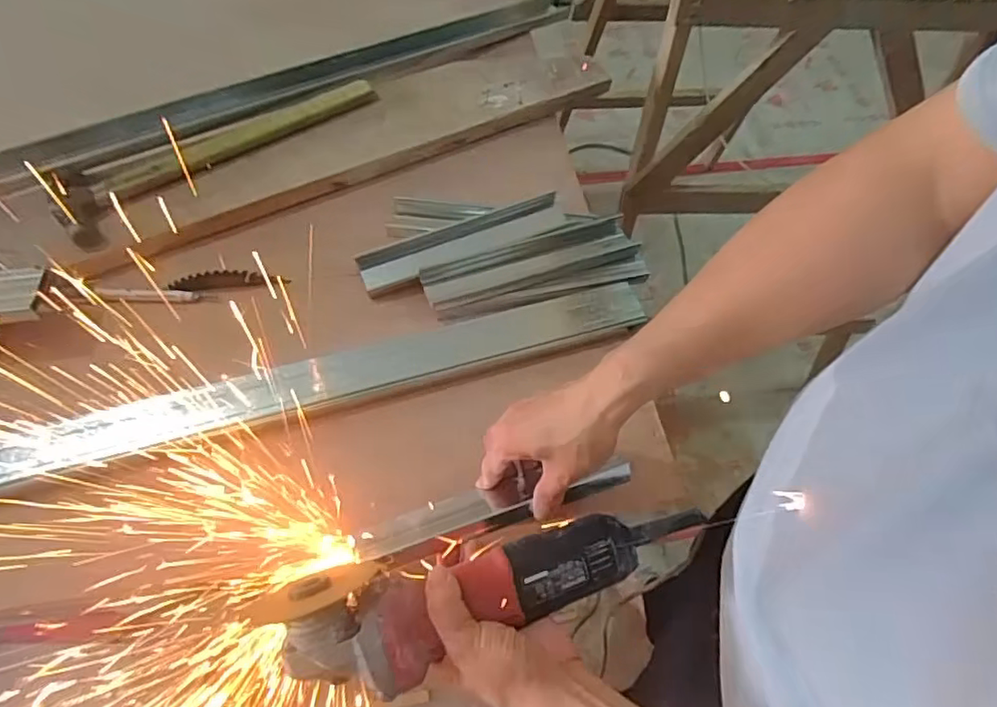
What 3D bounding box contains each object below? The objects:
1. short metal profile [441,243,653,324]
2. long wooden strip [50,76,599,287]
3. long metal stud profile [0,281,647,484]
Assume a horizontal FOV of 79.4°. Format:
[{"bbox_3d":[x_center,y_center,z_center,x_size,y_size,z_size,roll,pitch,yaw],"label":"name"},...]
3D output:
[{"bbox_3d":[0.047,-0.074,0.635,0.228,0.022,0.039,-12,60,-11],"label":"short metal profile"},{"bbox_3d":[-0.151,-0.219,0.704,0.659,0.032,0.026,-27,64,-18],"label":"long wooden strip"},{"bbox_3d":[-0.143,0.012,0.564,0.600,0.033,0.062,-15,61,-12],"label":"long metal stud profile"}]

